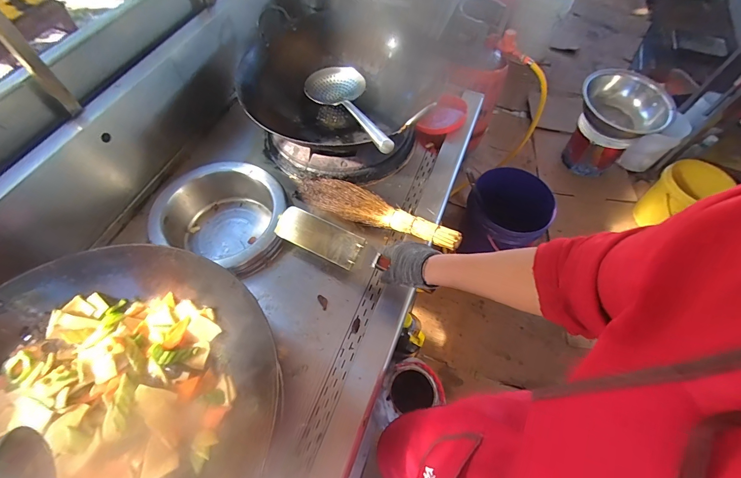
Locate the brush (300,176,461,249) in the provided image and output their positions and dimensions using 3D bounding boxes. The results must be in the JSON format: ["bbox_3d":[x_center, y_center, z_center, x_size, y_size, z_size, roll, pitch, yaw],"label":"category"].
[{"bbox_3d":[0.005,-0.060,0.796,0.394,0.077,0.072,28,63,12],"label":"brush"}]

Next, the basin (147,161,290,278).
[{"bbox_3d":[-0.331,-0.049,0.839,0.274,0.145,0.252,1,60,-2],"label":"basin"}]

